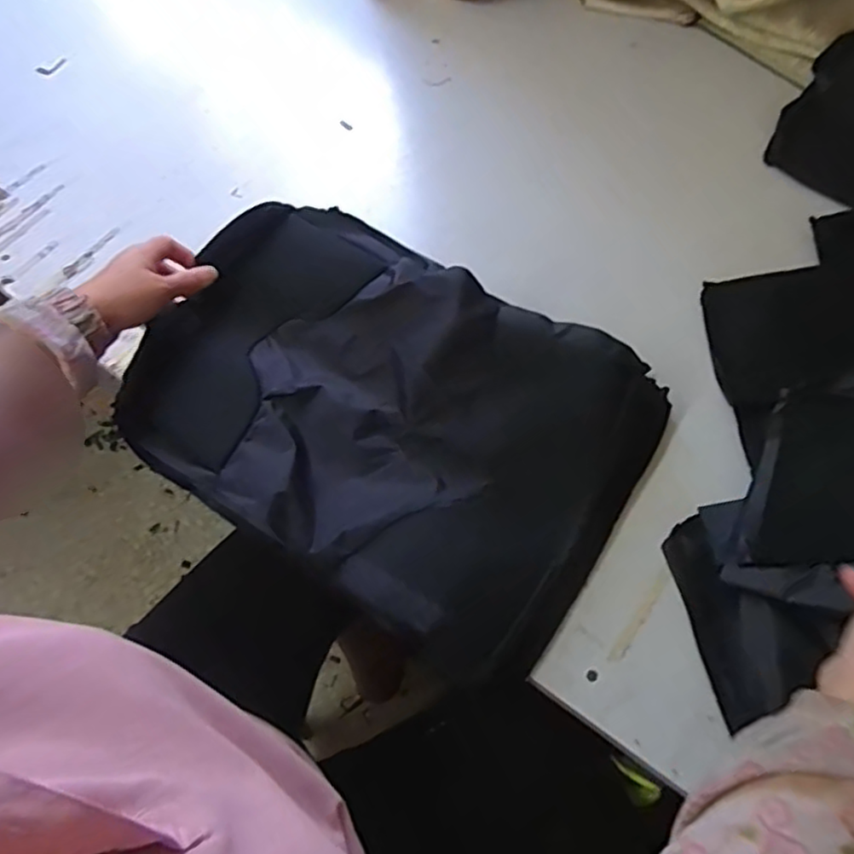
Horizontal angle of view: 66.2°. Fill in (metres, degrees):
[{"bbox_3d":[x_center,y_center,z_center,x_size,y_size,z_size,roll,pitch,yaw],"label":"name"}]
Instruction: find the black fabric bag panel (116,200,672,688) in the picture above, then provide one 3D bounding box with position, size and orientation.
[{"bbox_3d":[-0.041,-0.020,0.561,0.428,0.074,0.297,29,67,15],"label":"black fabric bag panel"}]

